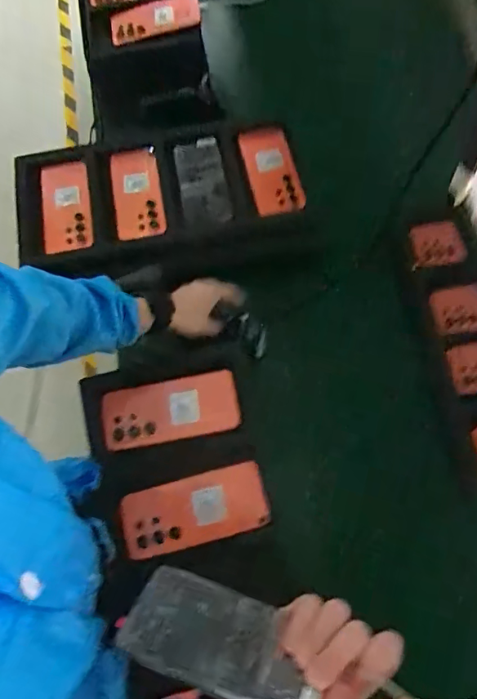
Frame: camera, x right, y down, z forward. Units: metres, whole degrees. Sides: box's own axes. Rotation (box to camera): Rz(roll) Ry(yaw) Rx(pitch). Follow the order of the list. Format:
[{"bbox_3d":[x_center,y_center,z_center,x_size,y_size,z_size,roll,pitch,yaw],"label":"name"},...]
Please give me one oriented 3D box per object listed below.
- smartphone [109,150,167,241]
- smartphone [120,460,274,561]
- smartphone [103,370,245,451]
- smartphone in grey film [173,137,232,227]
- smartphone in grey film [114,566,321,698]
[{"bbox_3d":[-0.165,-0.254,0.820,0.078,0.011,0.155,-10,78,3],"label":"smartphone"},{"bbox_3d":[-0.053,0.193,0.604,0.172,0.013,0.077,-13,71,-5],"label":"smartphone"},{"bbox_3d":[-0.087,0.078,0.646,0.171,0.012,0.075,-10,71,-4],"label":"smartphone"},{"bbox_3d":[-0.062,-0.280,0.847,0.081,0.008,0.148,-11,81,1],"label":"smartphone in grey film"},{"bbox_3d":[-0.015,0.234,0.412,0.157,0.008,0.083,9,31,21],"label":"smartphone in grey film"}]

